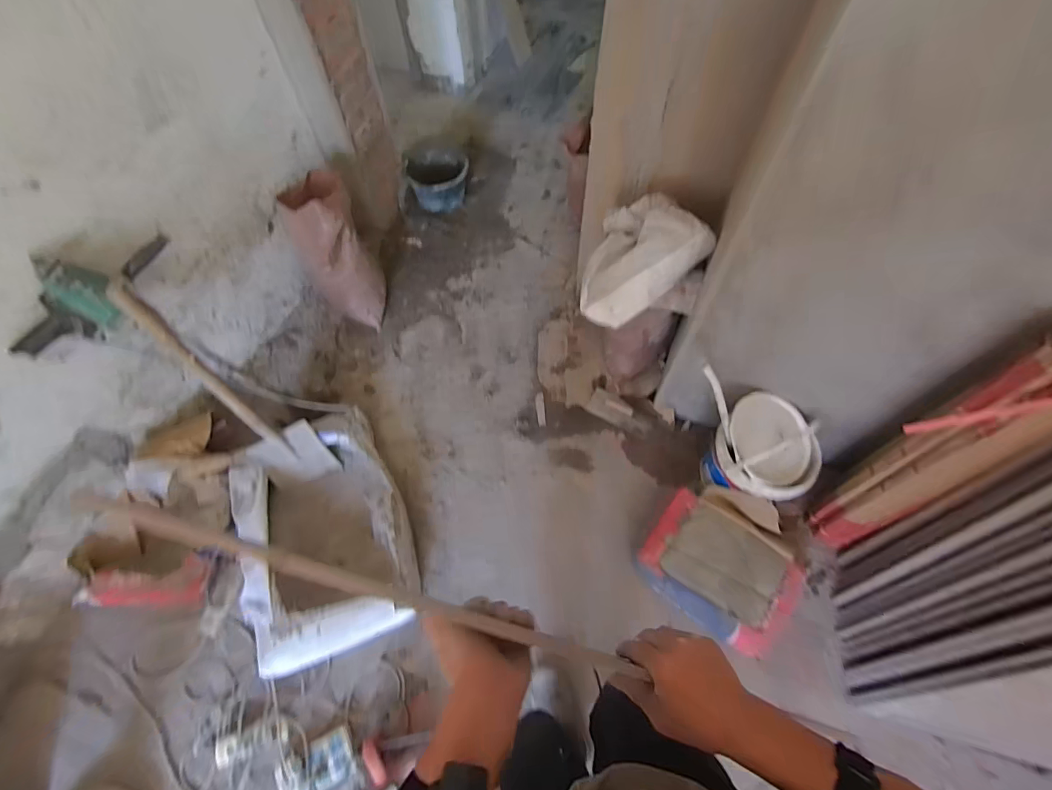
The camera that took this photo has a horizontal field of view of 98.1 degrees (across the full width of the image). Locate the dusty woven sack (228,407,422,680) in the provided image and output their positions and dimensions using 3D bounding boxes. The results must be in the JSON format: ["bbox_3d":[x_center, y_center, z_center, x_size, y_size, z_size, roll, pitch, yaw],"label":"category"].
[{"bbox_3d":[-0.599,0.397,1.333,0.461,0.158,0.642,-24,64,-11],"label":"dusty woven sack"}]

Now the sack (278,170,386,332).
[{"bbox_3d":[-0.657,-0.483,1.633,0.219,0.525,0.191,-25,39,-12],"label":"sack"}]

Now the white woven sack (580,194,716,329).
[{"bbox_3d":[0.298,-0.385,1.285,0.306,0.247,0.243,-24,64,-11],"label":"white woven sack"}]

